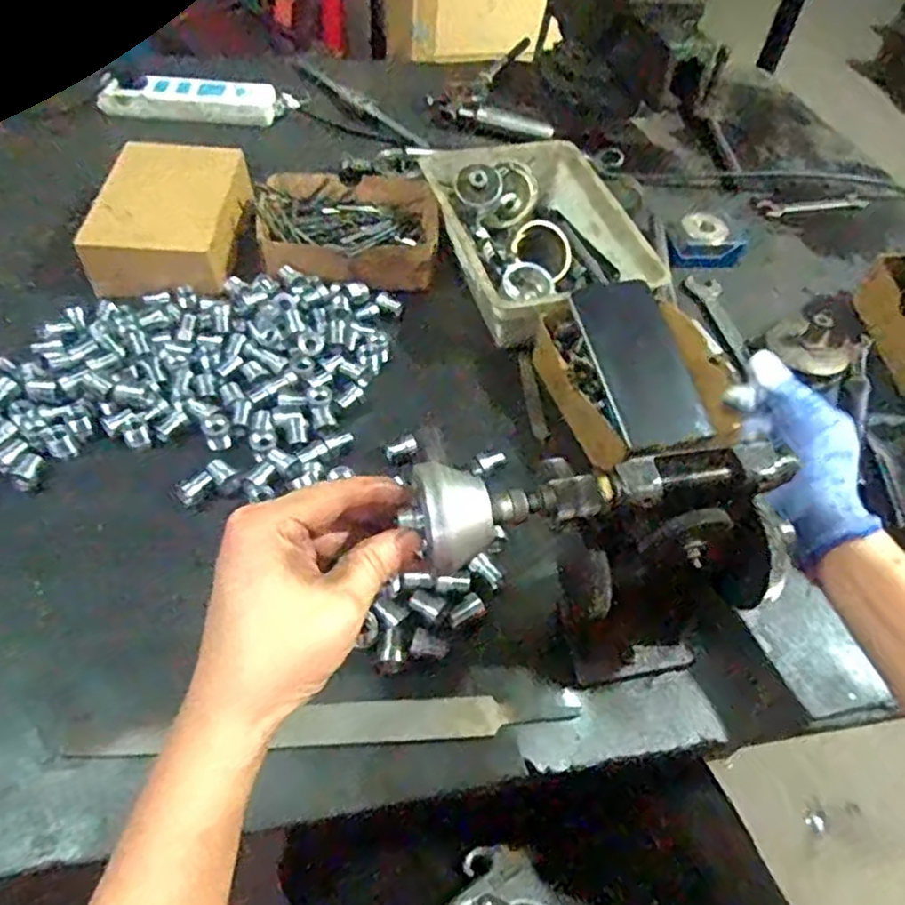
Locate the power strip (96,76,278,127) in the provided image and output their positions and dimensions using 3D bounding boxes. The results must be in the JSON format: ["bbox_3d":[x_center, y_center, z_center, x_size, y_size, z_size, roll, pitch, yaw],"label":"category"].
[{"bbox_3d":[-0.321,-0.435,0.845,0.210,0.036,0.054,2,51,-5],"label":"power strip"}]

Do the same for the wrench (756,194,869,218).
[{"bbox_3d":[0.444,-0.307,0.845,0.128,0.013,0.027,-5,52,-10],"label":"wrench"}]

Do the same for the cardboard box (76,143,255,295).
[{"bbox_3d":[-0.266,-0.225,0.654,0.129,0.051,0.183,4,51,-2],"label":"cardboard box"}]

